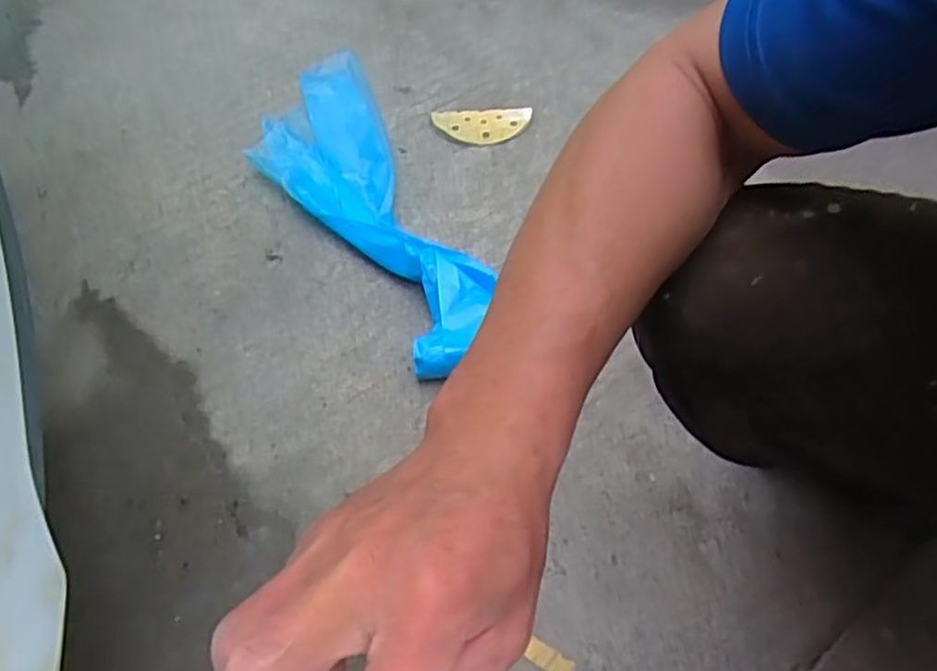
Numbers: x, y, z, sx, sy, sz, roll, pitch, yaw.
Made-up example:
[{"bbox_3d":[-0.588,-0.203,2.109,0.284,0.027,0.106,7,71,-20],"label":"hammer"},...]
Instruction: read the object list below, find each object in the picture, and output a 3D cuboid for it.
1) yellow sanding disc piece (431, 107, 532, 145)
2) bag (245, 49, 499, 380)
[{"bbox_3d":[0.024,-0.313,1.026,0.146,0.011,0.074,-5,60,-7],"label":"yellow sanding disc piece"},{"bbox_3d":[-0.152,-0.201,0.905,0.190,0.051,0.650,-20,54,-12],"label":"bag"}]

